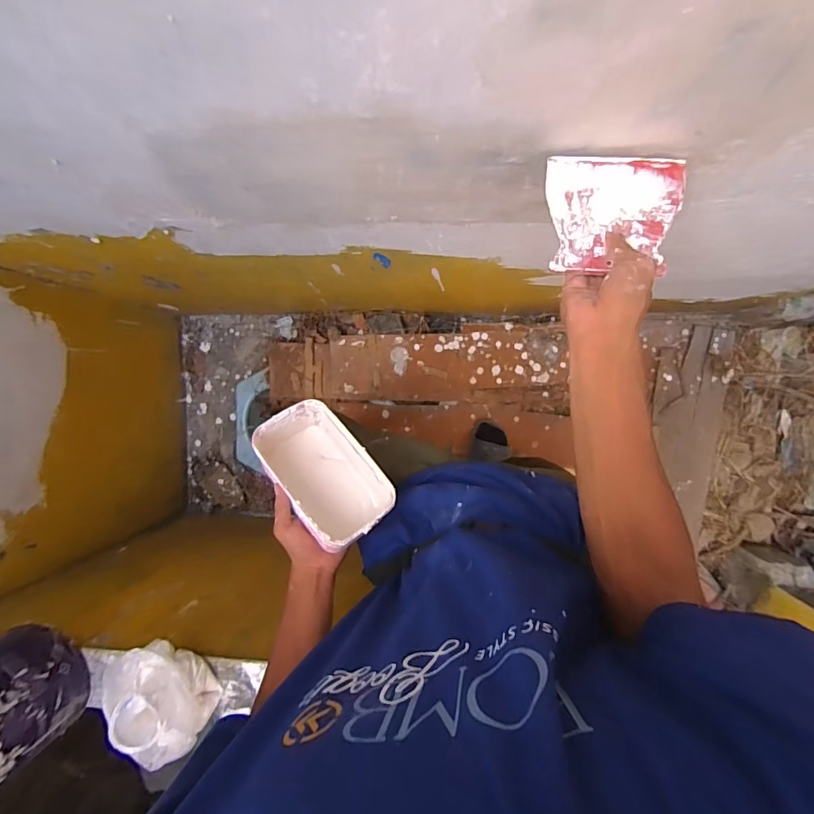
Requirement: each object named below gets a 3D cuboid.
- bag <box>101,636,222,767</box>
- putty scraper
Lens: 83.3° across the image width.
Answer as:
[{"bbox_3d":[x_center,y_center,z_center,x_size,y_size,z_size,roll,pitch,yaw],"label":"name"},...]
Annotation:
[{"bbox_3d":[-0.347,0.407,0.638,0.113,0.077,0.157,-44,87,7],"label":"bag"},{"bbox_3d":[0.191,-0.180,0.427,0.121,0.005,0.102,3,93,3],"label":"putty scraper"}]

